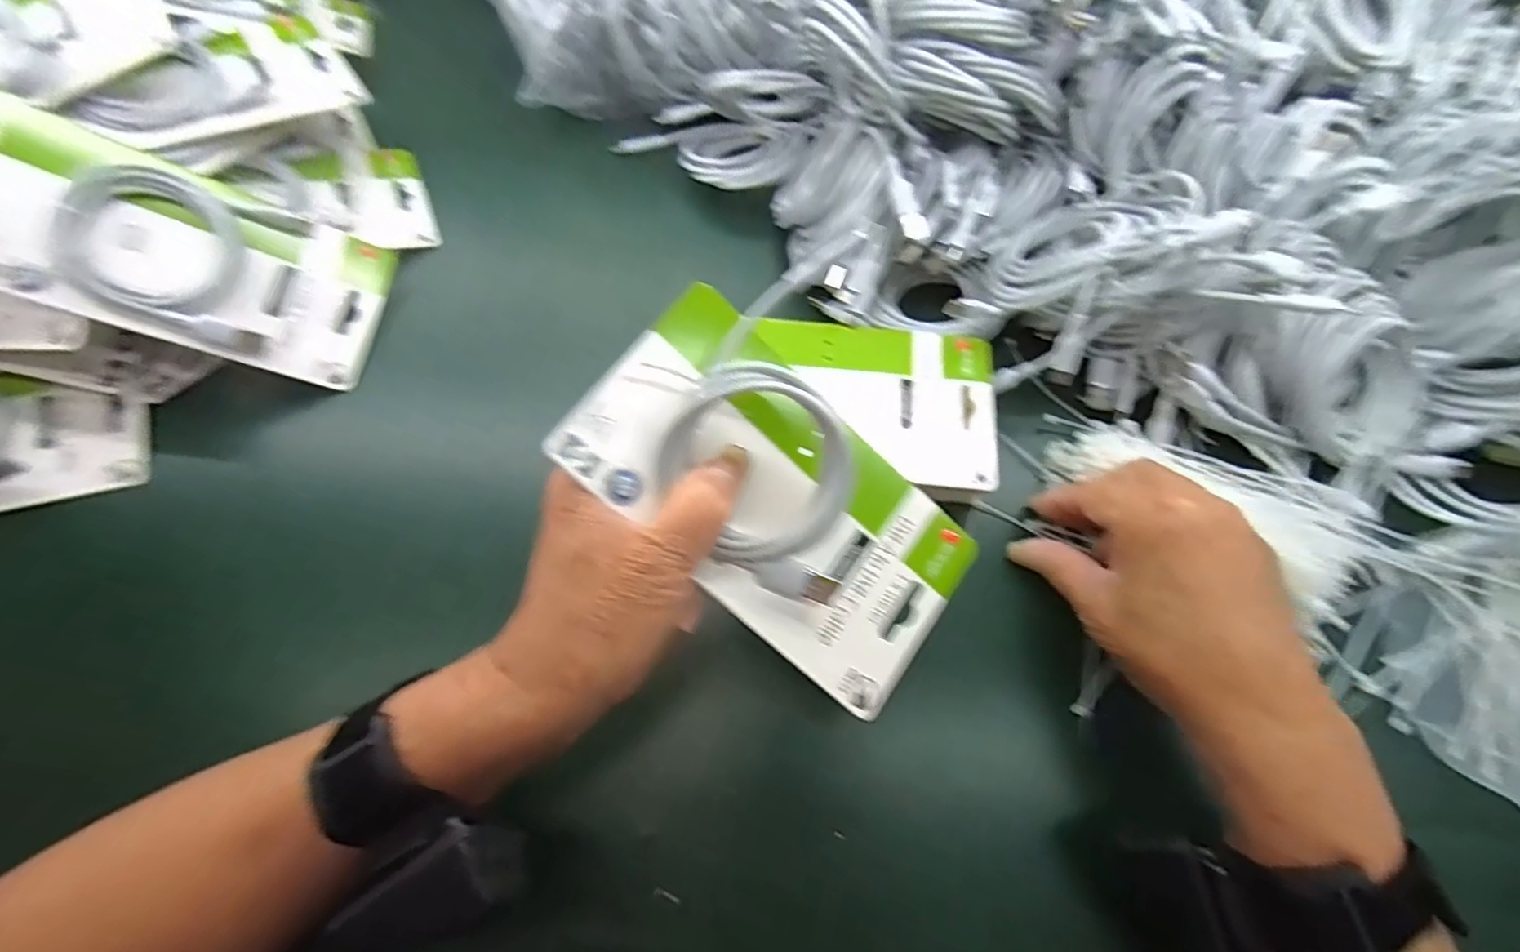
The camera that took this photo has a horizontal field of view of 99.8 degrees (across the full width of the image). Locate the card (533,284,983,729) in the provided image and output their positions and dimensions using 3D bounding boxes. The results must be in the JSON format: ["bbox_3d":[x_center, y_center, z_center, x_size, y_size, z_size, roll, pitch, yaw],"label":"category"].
[{"bbox_3d":[0.009,0.012,0.284,0.180,0.014,0.099,42,72,-11],"label":"card"}]

